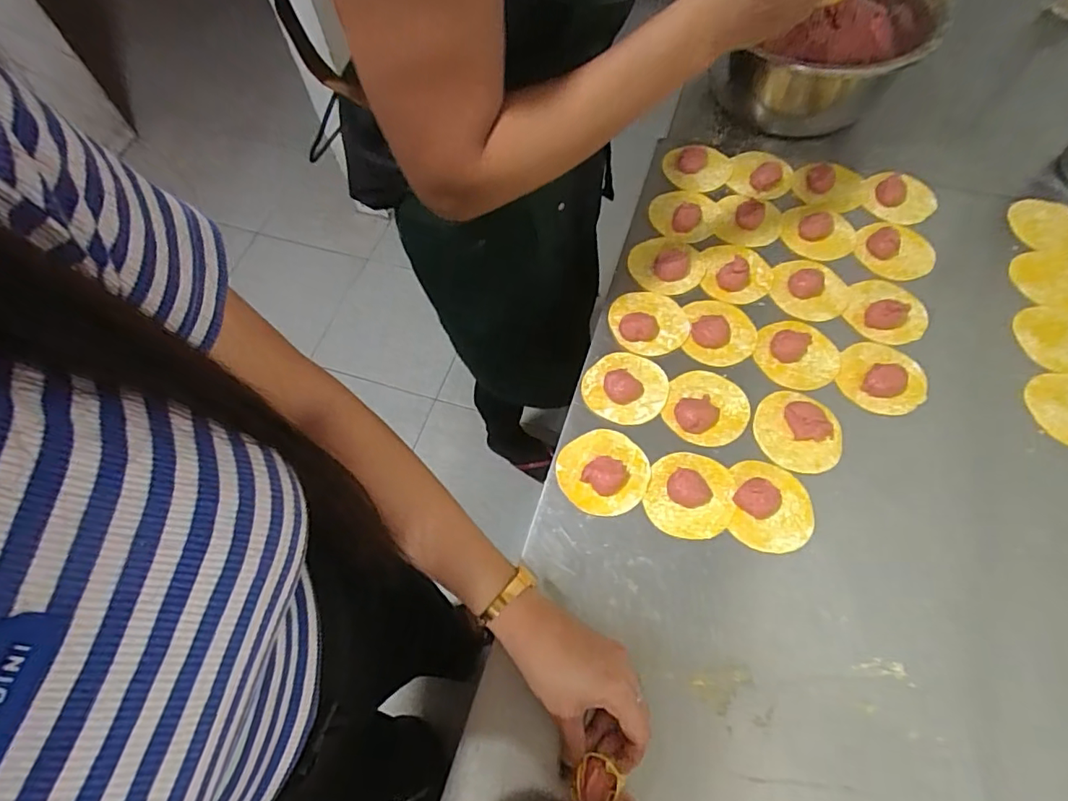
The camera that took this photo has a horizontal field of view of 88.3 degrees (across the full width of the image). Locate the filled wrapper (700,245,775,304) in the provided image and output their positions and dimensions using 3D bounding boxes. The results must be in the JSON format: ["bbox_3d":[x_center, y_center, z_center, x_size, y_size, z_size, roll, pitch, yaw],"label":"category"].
[{"bbox_3d":[0.233,-0.148,0.623,0.075,0.021,0.079,9,64,7],"label":"filled wrapper"}]

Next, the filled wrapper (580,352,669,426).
[{"bbox_3d":[0.094,-0.016,0.563,0.083,0.020,0.078,-1,64,2],"label":"filled wrapper"}]

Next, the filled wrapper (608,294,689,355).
[{"bbox_3d":[0.125,-0.087,0.597,0.082,0.022,0.078,-1,64,2],"label":"filled wrapper"}]

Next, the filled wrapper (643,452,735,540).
[{"bbox_3d":[0.145,0.084,0.507,0.077,0.015,0.080,-1,64,2],"label":"filled wrapper"}]

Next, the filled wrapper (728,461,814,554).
[{"bbox_3d":[0.218,0.094,0.497,0.070,0.024,0.080,10,64,7],"label":"filled wrapper"}]

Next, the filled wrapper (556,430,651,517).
[{"bbox_3d":[0.067,0.066,0.520,0.082,0.019,0.081,-1,64,2],"label":"filled wrapper"}]

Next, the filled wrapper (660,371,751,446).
[{"bbox_3d":[0.175,0.004,0.550,0.080,0.028,0.078,-1,64,2],"label":"filled wrapper"}]

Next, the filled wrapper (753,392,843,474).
[{"bbox_3d":[0.257,0.028,0.532,0.078,0.015,0.082,6,64,5],"label":"filled wrapper"}]

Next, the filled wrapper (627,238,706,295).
[{"bbox_3d":[0.156,-0.160,0.636,0.081,0.021,0.080,-1,64,2],"label":"filled wrapper"}]

